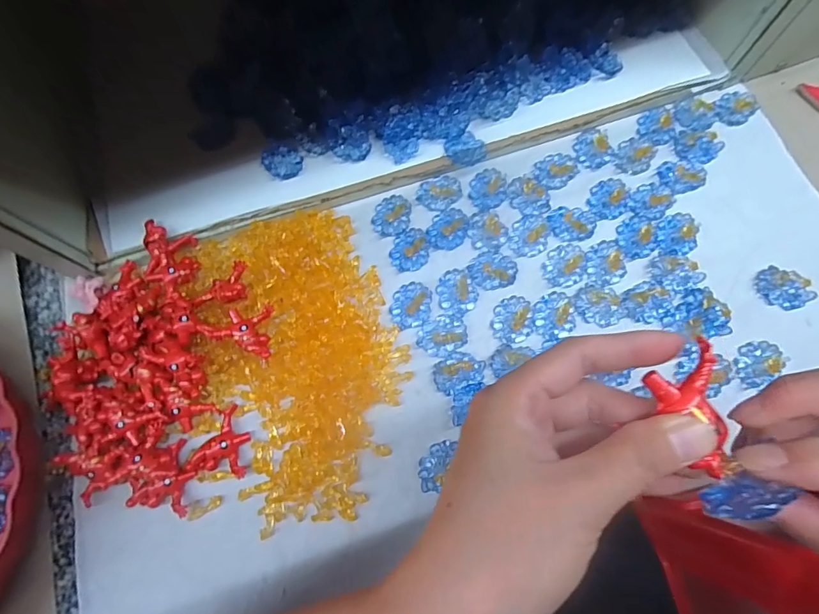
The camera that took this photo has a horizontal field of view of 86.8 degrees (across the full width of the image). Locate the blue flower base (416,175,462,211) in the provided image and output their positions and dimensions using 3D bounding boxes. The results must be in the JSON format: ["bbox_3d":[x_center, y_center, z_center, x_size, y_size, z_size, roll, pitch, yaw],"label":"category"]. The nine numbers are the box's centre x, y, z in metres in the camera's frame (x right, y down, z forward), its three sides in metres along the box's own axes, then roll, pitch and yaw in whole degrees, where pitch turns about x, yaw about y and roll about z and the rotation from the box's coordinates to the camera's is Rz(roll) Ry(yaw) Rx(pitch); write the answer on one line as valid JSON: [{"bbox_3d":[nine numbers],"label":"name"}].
[{"bbox_3d":[0.025,-0.094,0.359,0.038,0.004,0.031,-13,71,-2],"label":"blue flower base"}]

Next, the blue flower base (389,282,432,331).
[{"bbox_3d":[0.001,-0.002,0.331,0.031,0.011,0.035,3,71,4],"label":"blue flower base"}]

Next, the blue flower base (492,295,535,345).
[{"bbox_3d":[0.078,0.009,0.325,0.031,0.011,0.035,-8,76,6],"label":"blue flower base"}]

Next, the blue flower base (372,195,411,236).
[{"bbox_3d":[-0.014,-0.076,0.355,0.030,0.008,0.034,6,71,5],"label":"blue flower base"}]

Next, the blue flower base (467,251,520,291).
[{"bbox_3d":[0.065,-0.029,0.338,0.037,0.006,0.031,-12,71,-2],"label":"blue flower base"}]

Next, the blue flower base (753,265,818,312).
[{"bbox_3d":[0.284,-0.015,0.325,0.030,0.011,0.036,-35,73,-9],"label":"blue flower base"}]

